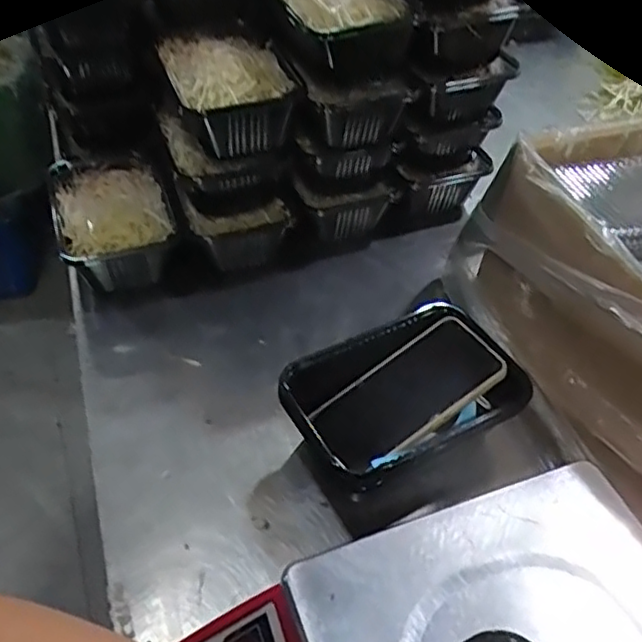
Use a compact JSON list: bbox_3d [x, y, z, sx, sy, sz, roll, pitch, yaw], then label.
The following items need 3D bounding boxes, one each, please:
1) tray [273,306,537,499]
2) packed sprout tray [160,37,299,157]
[{"bbox_3d":[0.066,0.073,0.548,0.176,0.080,0.116,-21,50,-19],"label":"tray"},{"bbox_3d":[-0.089,-0.219,0.635,0.106,0.062,0.129,-14,48,-14],"label":"packed sprout tray"}]

